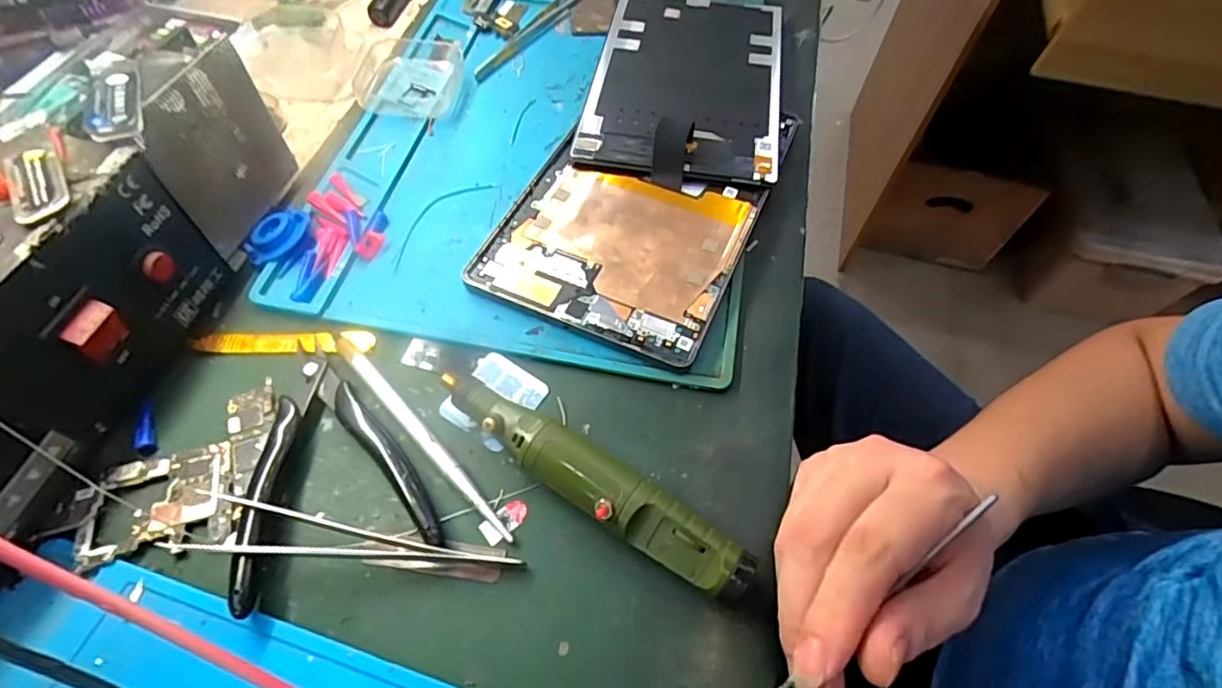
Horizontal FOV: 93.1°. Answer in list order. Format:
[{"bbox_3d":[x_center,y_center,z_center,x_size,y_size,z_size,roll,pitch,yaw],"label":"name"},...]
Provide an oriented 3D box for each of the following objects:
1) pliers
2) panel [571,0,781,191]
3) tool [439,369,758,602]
[{"bbox_3d":[-0.125,0.047,0.246,0.074,0.020,0.108,-20,62,-16],"label":"pliers"},{"bbox_3d":[0.052,-0.183,0.394,0.123,0.012,0.211,8,57,3],"label":"panel"},{"bbox_3d":[-0.011,0.057,0.243,0.147,0.025,0.023,30,61,14],"label":"tool"}]

